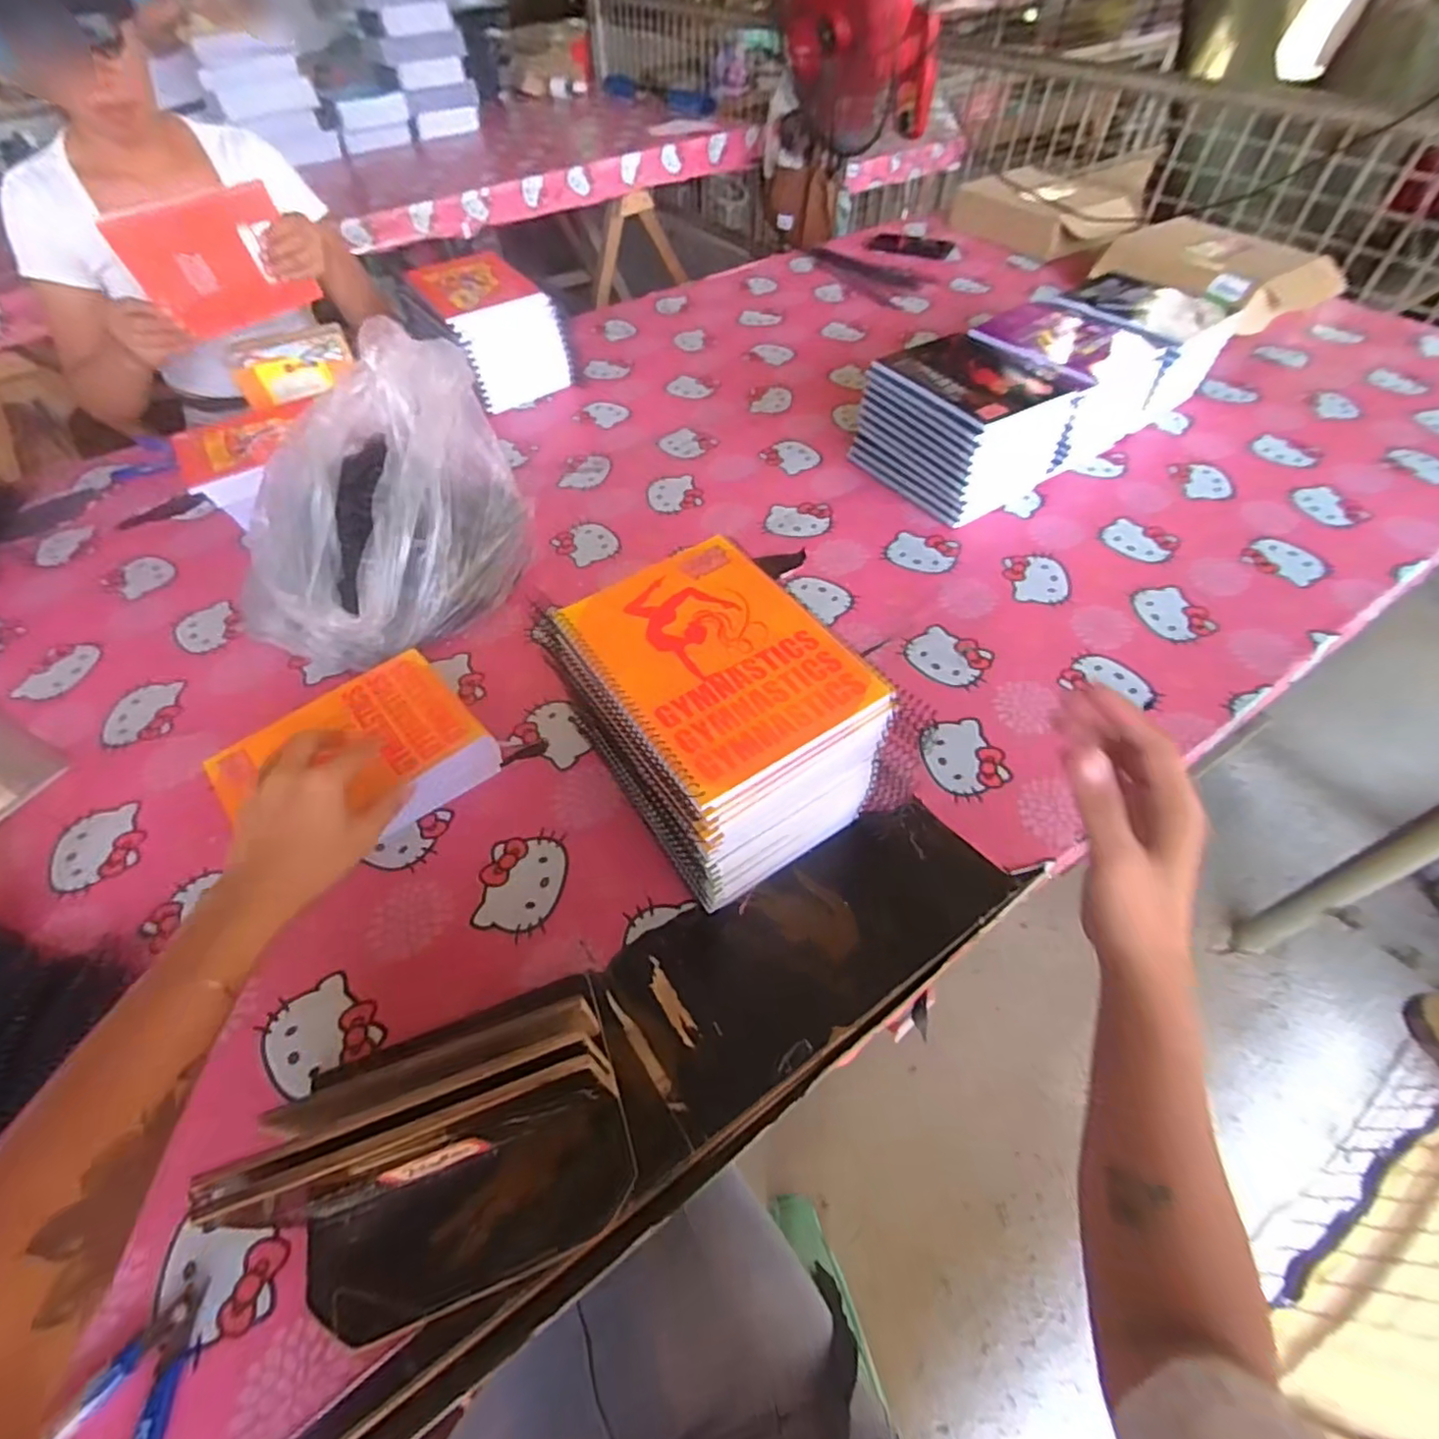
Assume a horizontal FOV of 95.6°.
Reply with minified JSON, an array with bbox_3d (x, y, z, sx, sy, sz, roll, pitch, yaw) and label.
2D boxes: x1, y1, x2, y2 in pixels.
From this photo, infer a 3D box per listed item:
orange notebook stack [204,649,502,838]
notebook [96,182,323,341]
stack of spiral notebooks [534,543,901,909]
[{"bbox_3d":[-0.333,0.033,0.599,0.208,0.038,0.152,-32,58,-20],"label":"orange notebook stack"},{"bbox_3d":[-0.669,-0.605,0.870,0.187,0.141,0.016,-25,57,-12],"label":"notebook"},{"bbox_3d":[-0.001,0.009,0.519,0.153,0.188,0.199,-31,58,-20],"label":"stack of spiral notebooks"}]

